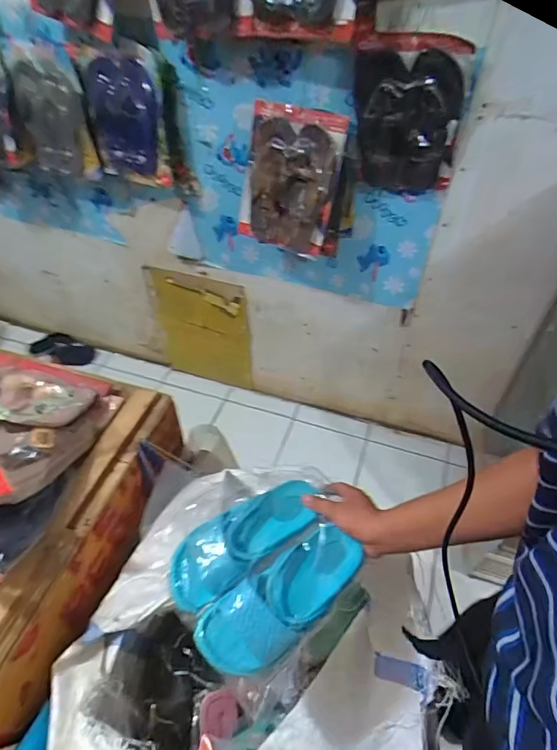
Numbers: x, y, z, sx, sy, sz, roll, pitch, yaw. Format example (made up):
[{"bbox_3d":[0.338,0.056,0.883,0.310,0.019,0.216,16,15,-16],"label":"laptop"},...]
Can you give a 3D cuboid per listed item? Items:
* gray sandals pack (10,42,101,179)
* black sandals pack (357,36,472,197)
[{"bbox_3d":[-0.588,-0.664,1.194,0.213,0.334,0.052,21,53,5],"label":"gray sandals pack"},{"bbox_3d":[0.290,-0.571,1.032,0.232,0.311,0.064,4,47,4],"label":"black sandals pack"}]

